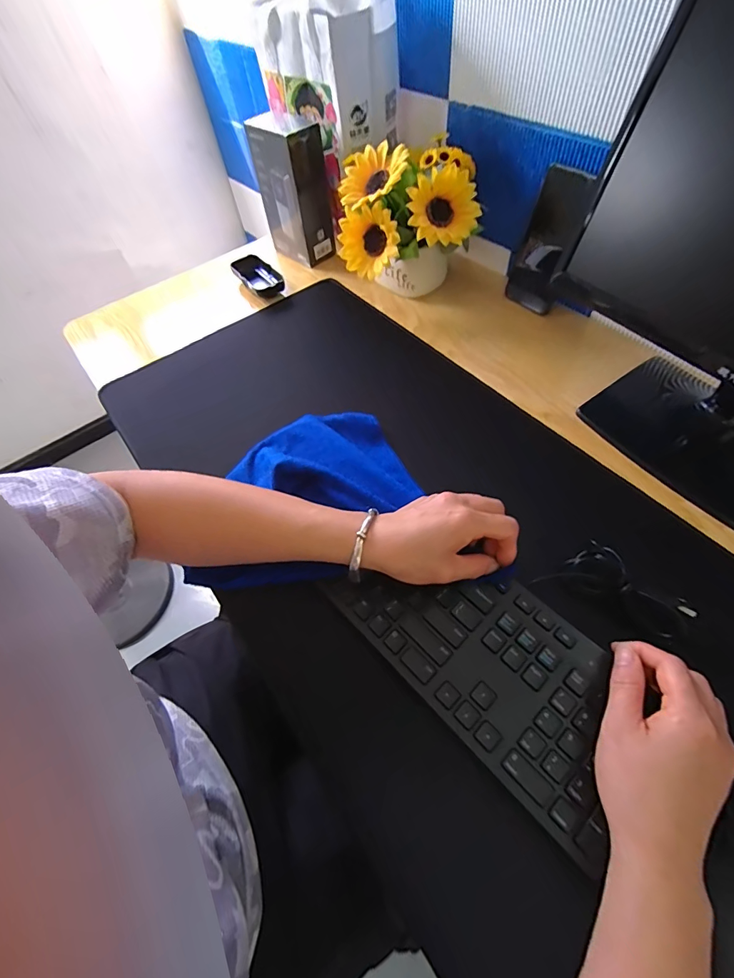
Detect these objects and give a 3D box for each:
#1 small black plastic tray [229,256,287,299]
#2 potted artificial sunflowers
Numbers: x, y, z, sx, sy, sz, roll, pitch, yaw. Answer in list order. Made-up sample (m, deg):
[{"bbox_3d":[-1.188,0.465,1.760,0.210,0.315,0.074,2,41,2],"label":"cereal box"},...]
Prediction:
[{"bbox_3d":[-0.178,-0.348,0.682,0.060,0.024,0.117,-29,58,-12],"label":"small black plastic tray"},{"bbox_3d":[0.058,-0.362,0.580,0.176,0.162,0.124,9,58,12],"label":"potted artificial sunflowers"}]

